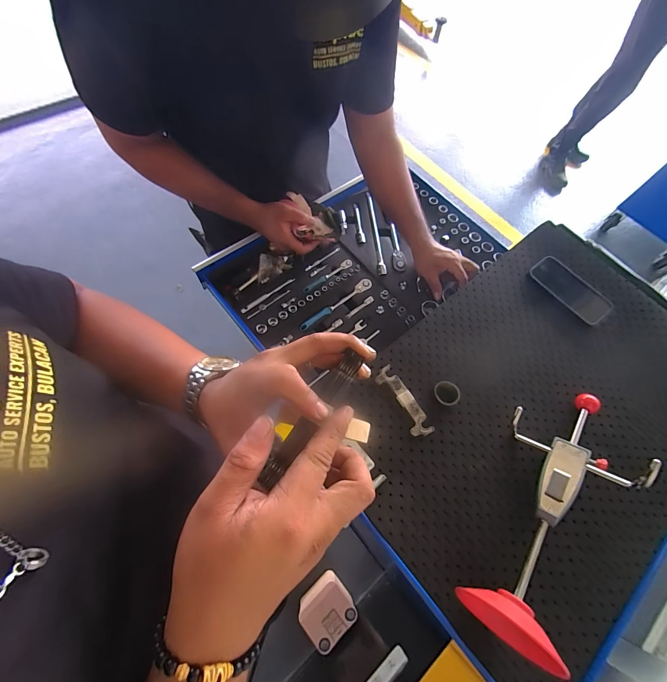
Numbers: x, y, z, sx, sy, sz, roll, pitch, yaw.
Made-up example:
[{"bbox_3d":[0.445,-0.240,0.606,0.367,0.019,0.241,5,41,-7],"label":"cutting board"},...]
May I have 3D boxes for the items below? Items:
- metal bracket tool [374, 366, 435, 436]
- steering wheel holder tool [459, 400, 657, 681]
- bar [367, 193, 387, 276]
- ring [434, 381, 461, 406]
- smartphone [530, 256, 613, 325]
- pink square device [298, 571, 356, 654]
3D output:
[{"bbox_3d":[0.110,0.096,0.509,0.036,0.007,0.121,-28,71,-15],"label":"metal bracket tool"},{"bbox_3d":[0.302,0.212,0.426,0.145,0.100,0.364,36,69,12],"label":"steering wheel holder tool"},{"bbox_3d":[0.099,-0.254,0.766,0.019,0.025,0.242,-2,67,-4],"label":"bar"},{"bbox_3d":[0.180,0.085,0.512,0.040,0.022,0.040,1,66,-3],"label":"ring"},{"bbox_3d":[0.458,-0.101,0.621,0.074,0.010,0.149,-35,73,-17],"label":"smartphone"},{"bbox_3d":[-0.021,0.914,1.095,0.166,0.137,0.148,-38,74,-18],"label":"pink square device"}]

